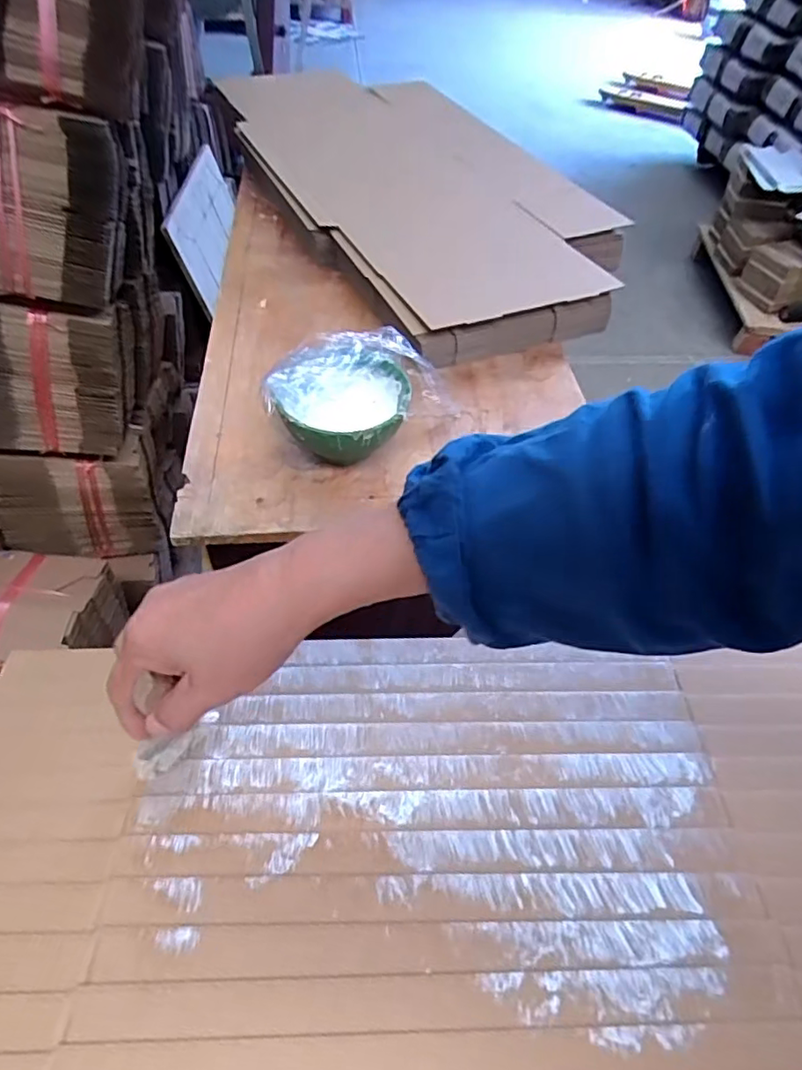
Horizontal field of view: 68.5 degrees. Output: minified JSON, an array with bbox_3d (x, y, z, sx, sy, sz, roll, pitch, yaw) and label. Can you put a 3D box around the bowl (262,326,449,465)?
[{"bbox_3d":[-0.048,-0.134,0.600,0.138,0.086,0.161,22,52,14],"label":"bowl"}]

